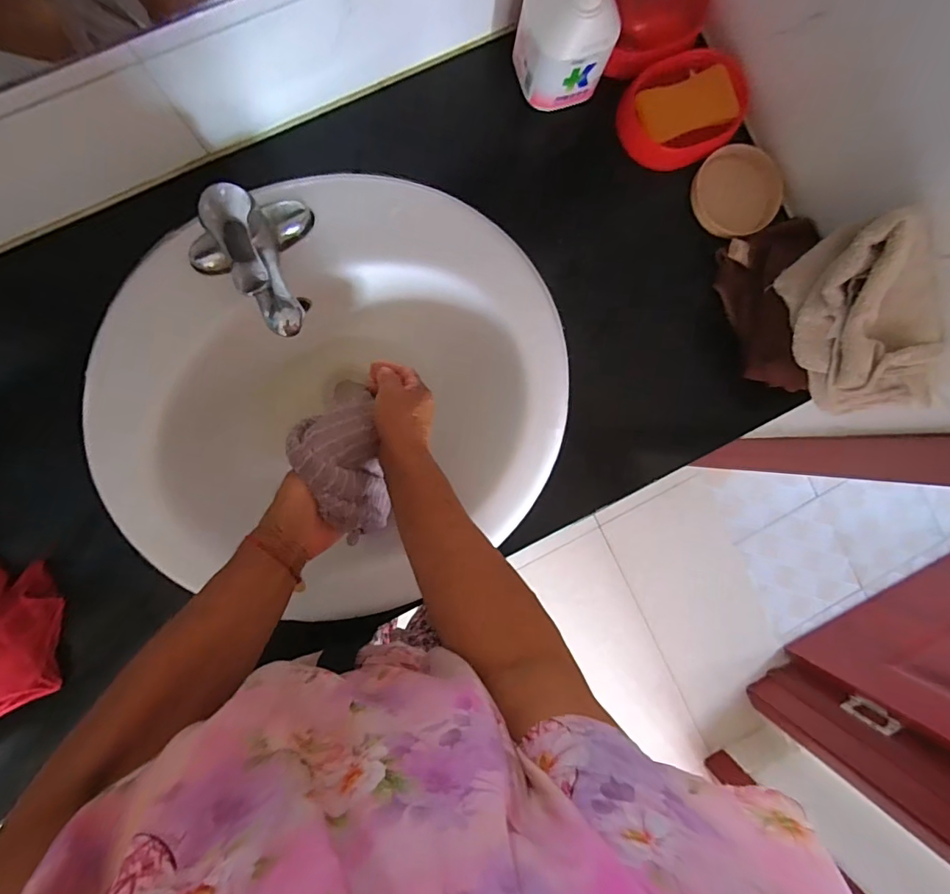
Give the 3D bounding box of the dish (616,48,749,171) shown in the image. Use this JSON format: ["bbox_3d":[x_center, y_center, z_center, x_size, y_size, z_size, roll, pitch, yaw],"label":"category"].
[{"bbox_3d":[0.228,-0.367,0.528,0.134,0.031,0.107,-36,93,-4],"label":"dish"}]

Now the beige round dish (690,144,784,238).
[{"bbox_3d":[0.293,-0.284,0.537,0.093,0.020,0.094,0,89,-5],"label":"beige round dish"}]

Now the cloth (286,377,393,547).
[{"bbox_3d":[-0.124,0.017,0.454,0.067,0.102,0.135,-8,87,-6],"label":"cloth"}]

